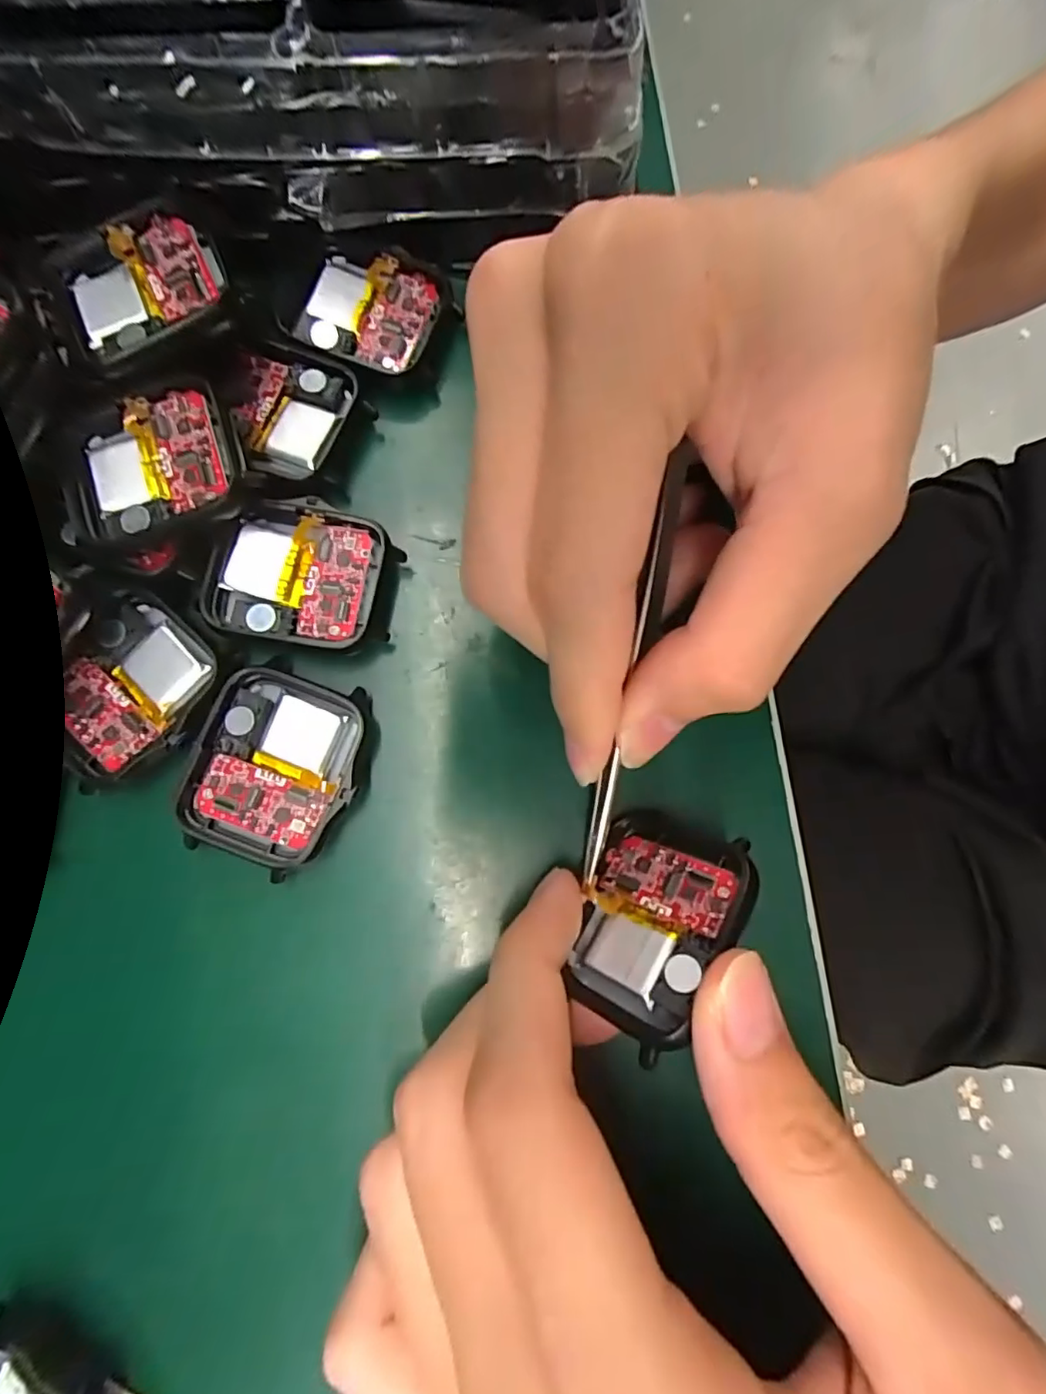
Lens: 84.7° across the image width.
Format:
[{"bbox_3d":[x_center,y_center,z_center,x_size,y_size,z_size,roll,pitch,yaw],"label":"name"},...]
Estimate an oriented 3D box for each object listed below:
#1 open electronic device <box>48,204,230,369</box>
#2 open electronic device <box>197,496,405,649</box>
[{"bbox_3d":[-0.093,-0.100,0.139,0.040,0.004,0.037,-19,79,2],"label":"open electronic device"},{"bbox_3d":[-0.058,-0.032,0.148,0.045,0.007,0.037,11,80,2],"label":"open electronic device"}]

